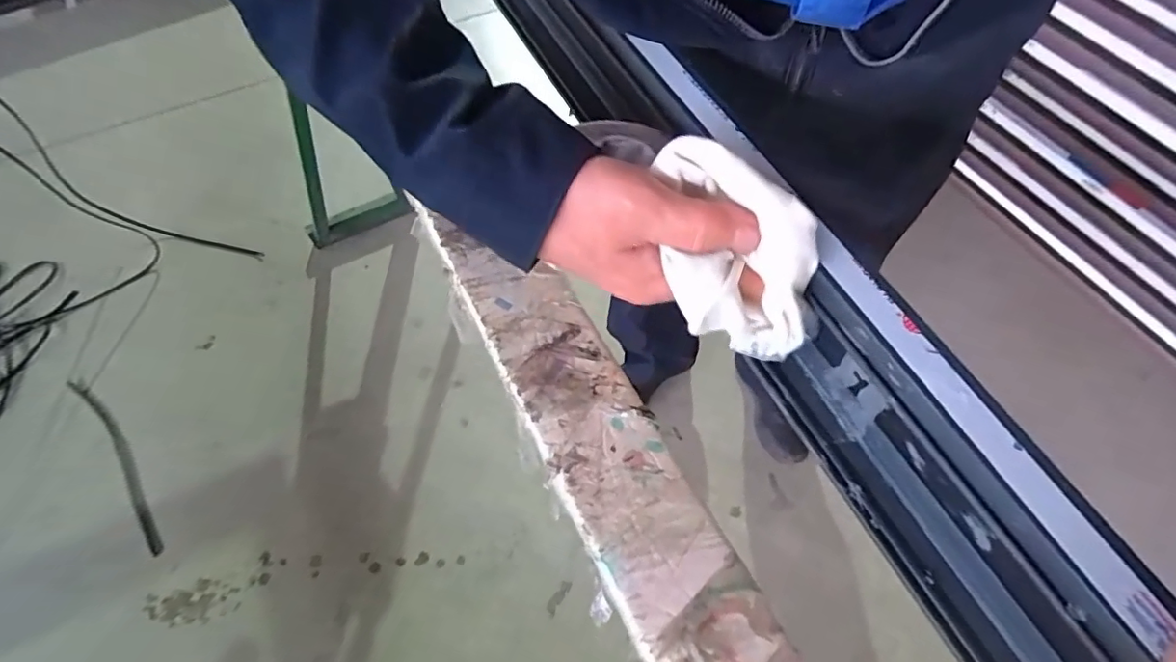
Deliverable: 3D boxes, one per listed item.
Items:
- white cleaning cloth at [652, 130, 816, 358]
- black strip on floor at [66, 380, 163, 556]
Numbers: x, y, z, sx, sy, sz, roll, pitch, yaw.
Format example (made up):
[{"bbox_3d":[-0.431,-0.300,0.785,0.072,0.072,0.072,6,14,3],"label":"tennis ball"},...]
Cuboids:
[{"bbox_3d":[0.069,-0.037,0.263,0.063,0.078,0.079,-4,61,0],"label":"white cleaning cloth"},{"bbox_3d":[-0.995,0.256,1.147,0.050,0.023,0.518,-40,67,-19],"label":"black strip on floor"}]

